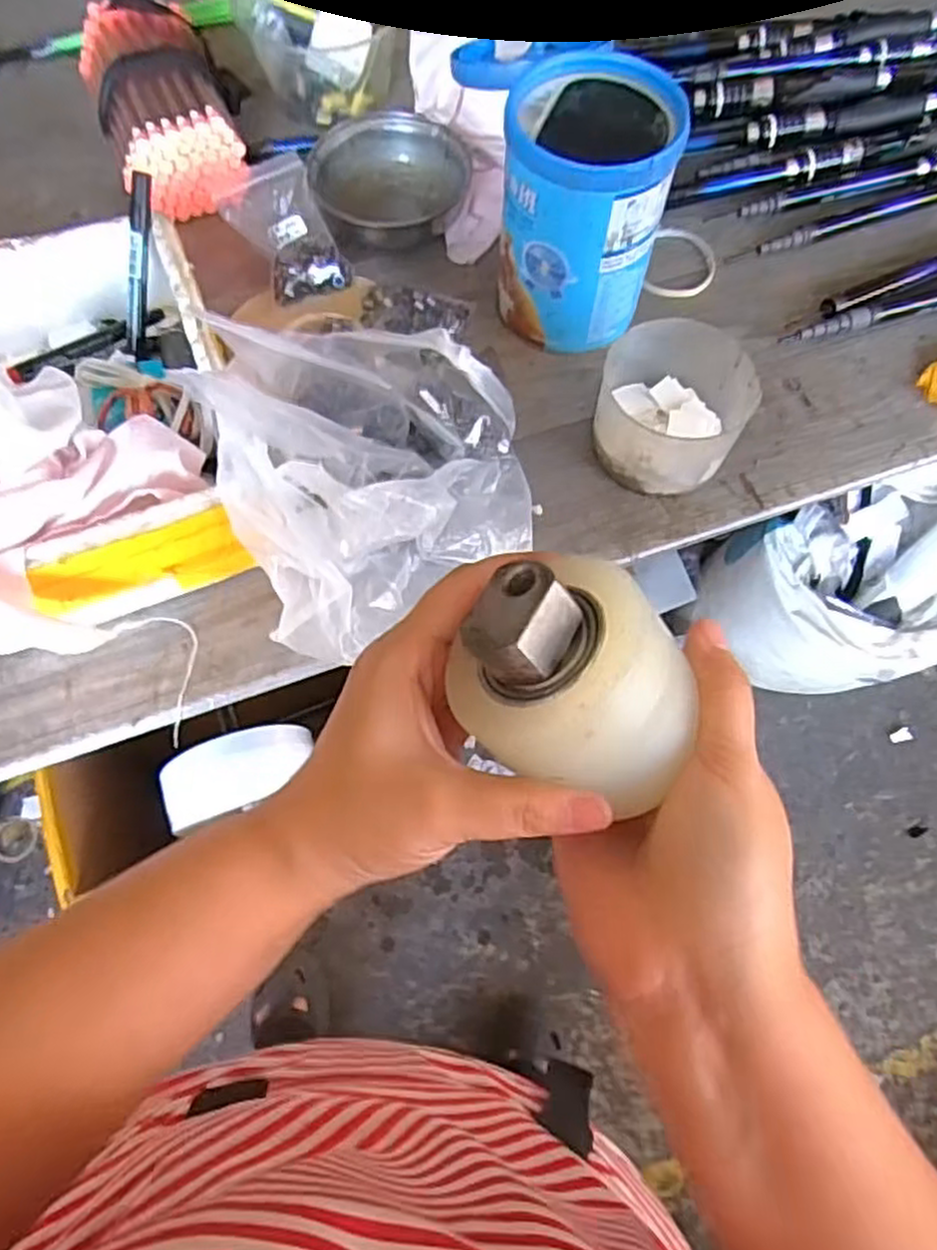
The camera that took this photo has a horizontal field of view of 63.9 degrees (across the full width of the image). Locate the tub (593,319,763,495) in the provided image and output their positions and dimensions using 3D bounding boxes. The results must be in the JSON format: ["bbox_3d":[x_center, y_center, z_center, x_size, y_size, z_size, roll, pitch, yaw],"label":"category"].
[{"bbox_3d":[0.158,-0.170,0.598,0.112,0.076,0.111,0,68,-1],"label":"tub"}]

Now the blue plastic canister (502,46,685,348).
[{"bbox_3d":[0.091,-0.333,0.608,0.126,0.162,0.135,3,68,1],"label":"blue plastic canister"}]

